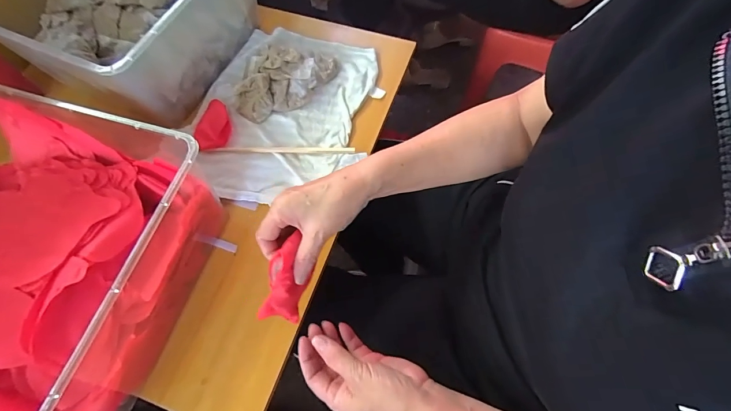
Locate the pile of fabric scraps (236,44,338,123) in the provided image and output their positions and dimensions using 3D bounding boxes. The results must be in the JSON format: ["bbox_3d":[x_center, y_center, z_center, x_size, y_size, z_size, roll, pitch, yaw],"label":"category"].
[{"bbox_3d":[-0.122,-0.192,0.522,0.160,0.046,0.093,-37,71,-16],"label":"pile of fabric scraps"}]

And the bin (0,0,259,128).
[{"bbox_3d":[-0.349,-0.295,0.510,0.307,0.129,0.293,23,67,10],"label":"bin"}]

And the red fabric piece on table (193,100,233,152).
[{"bbox_3d":[-0.216,-0.117,0.498,0.042,0.017,0.087,-2,65,-1],"label":"red fabric piece on table"}]

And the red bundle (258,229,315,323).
[{"bbox_3d":[-0.083,0.074,0.351,0.034,0.022,0.091,6,95,3],"label":"red bundle"}]

